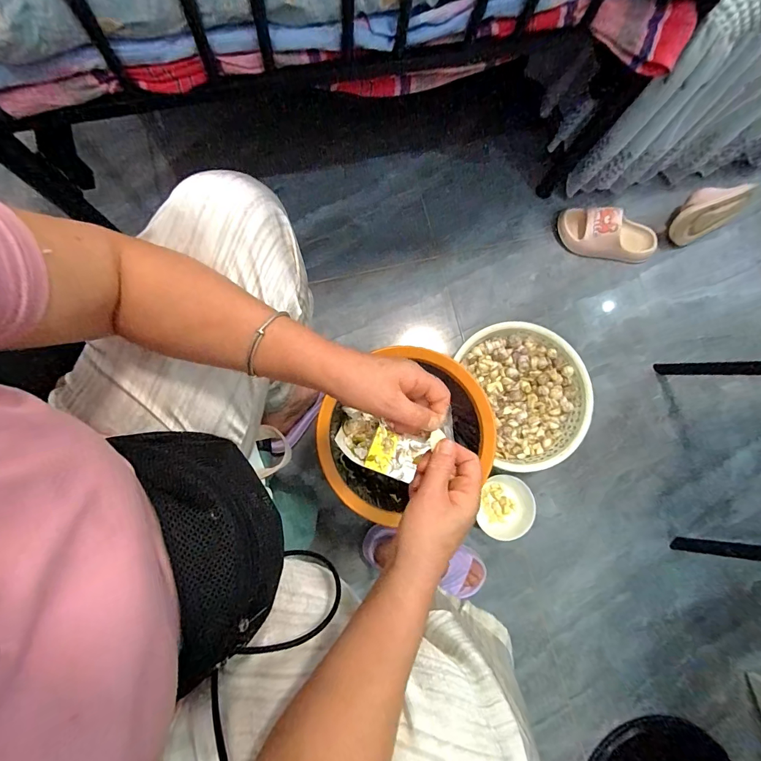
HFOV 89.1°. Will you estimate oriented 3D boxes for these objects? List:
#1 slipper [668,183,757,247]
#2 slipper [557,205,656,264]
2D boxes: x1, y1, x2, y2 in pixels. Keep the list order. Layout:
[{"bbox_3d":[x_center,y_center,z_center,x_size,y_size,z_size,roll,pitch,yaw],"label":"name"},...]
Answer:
[{"bbox_3d":[0.768,-0.399,0.921,0.200,0.102,0.095,-30,83,-8],"label":"slipper"},{"bbox_3d":[0.536,-0.339,0.910,0.233,0.081,0.092,14,79,-1],"label":"slipper"}]

